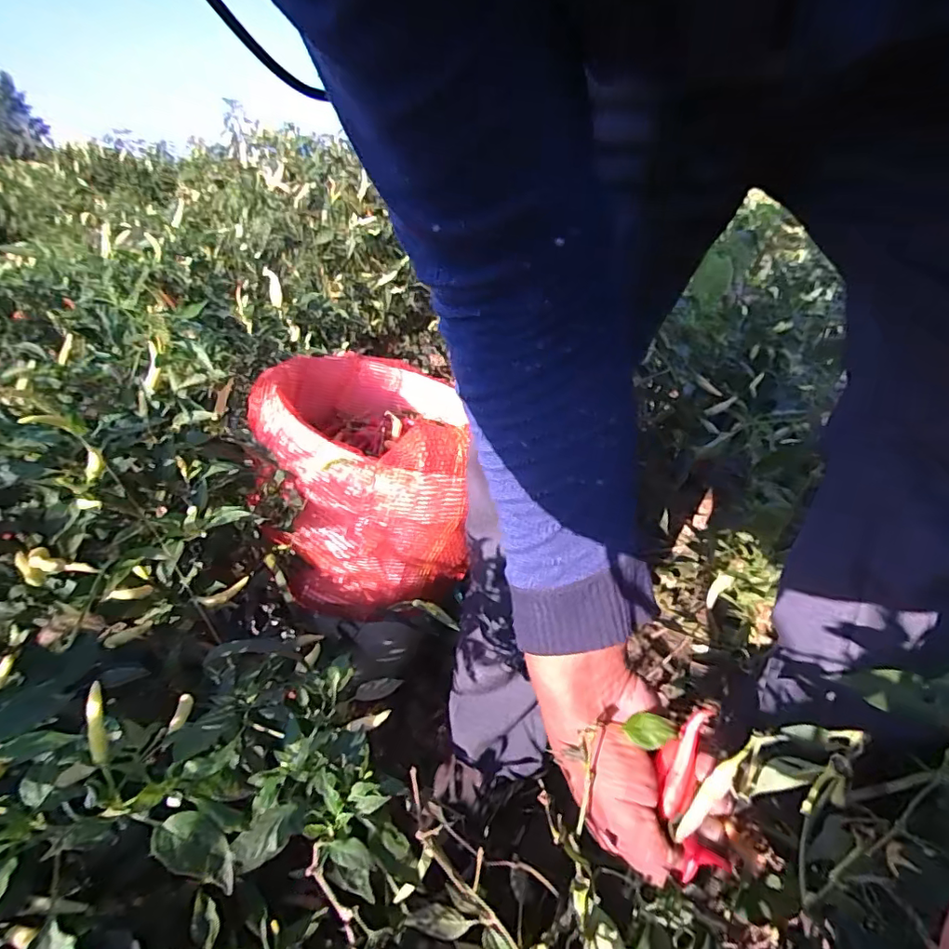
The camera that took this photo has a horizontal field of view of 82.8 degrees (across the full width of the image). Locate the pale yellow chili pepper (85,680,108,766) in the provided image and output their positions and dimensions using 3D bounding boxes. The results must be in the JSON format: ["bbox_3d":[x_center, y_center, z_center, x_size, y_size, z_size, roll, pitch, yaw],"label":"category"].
[{"bbox_3d":[-0.170,0.112,0.240,0.006,0.037,0.005,-4,2,-10],"label":"pale yellow chili pepper"}]

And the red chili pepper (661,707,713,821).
[{"bbox_3d":[0.127,0.172,0.323,0.016,0.065,0.012,15,-8,25],"label":"red chili pepper"}]

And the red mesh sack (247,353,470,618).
[{"bbox_3d":[-0.139,-0.005,0.674,0.215,0.223,0.334,-4,28,-10],"label":"red mesh sack"}]

